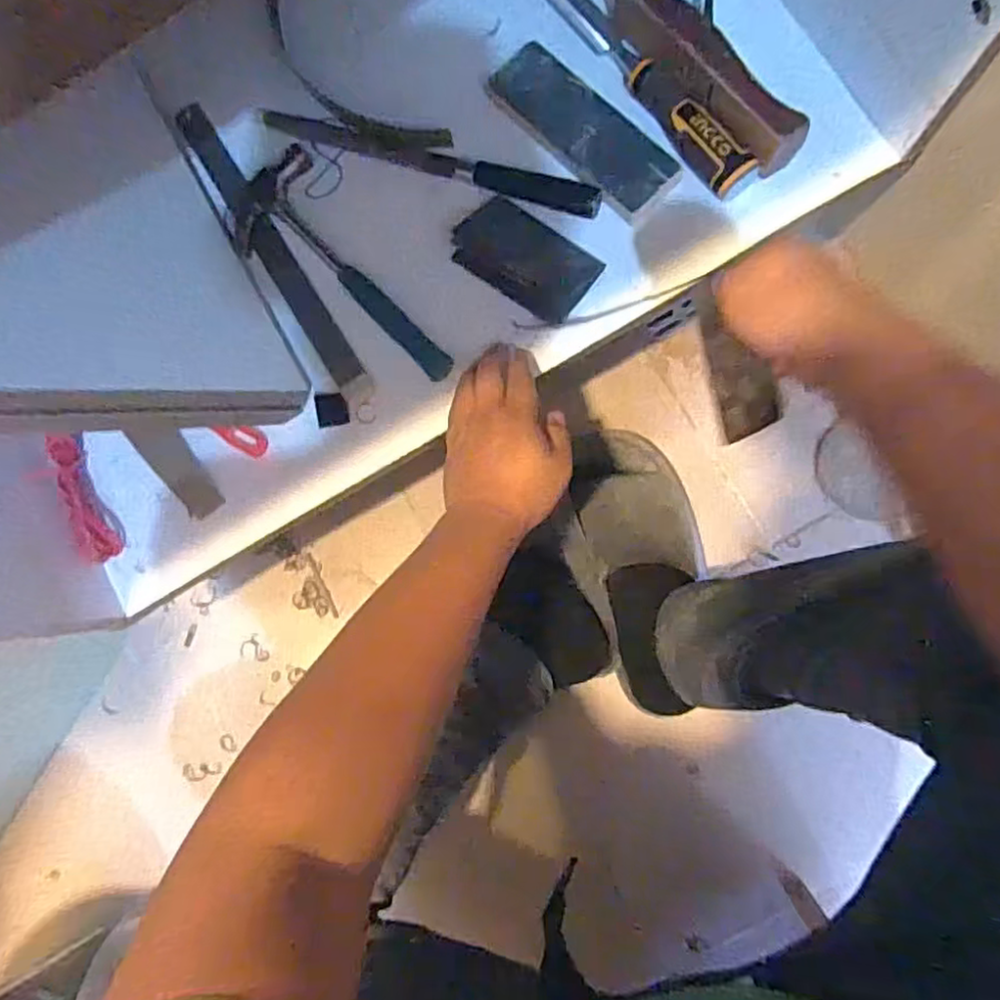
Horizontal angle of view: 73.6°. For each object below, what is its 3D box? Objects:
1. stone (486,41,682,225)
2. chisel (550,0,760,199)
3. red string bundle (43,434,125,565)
[{"bbox_3d":[0.066,-0.318,0.571,0.059,0.017,0.184,-42,80,2],"label":"stone"},{"bbox_3d":[0.114,-0.367,0.564,0.033,0.027,0.274,-37,80,2],"label":"chisel"},{"bbox_3d":[-0.367,-0.005,0.590,0.029,0.033,0.122,-23,81,5],"label":"red string bundle"}]

